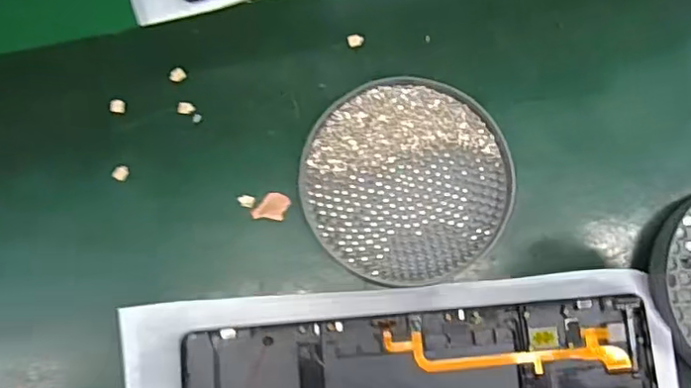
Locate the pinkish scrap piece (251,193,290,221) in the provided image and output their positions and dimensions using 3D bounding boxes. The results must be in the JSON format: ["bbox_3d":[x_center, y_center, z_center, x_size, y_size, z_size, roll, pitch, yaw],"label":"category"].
[{"bbox_3d":[-0.042,0.007,0.331,0.020,0.004,0.016,6,76,4],"label":"pinkish scrap piece"}]

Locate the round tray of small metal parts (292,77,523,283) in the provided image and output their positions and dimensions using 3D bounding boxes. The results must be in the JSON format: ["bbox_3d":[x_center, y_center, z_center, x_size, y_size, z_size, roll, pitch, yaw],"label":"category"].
[{"bbox_3d":[0.034,-0.008,0.323,0.112,0.013,0.110,-1,76,2],"label":"round tray of small metal parts"}]

